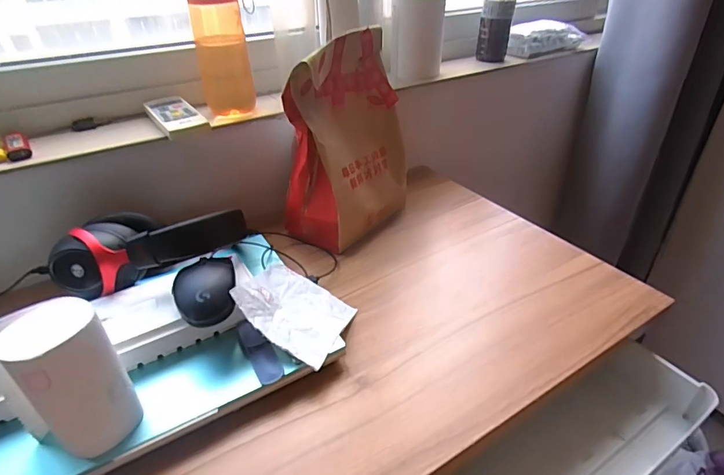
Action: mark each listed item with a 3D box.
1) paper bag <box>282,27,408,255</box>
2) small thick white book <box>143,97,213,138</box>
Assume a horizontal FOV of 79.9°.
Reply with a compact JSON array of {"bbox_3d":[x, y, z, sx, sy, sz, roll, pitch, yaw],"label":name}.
[{"bbox_3d":[-0.019,-0.140,0.623,0.115,0.244,0.198,22,41,30],"label":"paper bag"},{"bbox_3d":[-0.261,-0.169,0.605,0.058,0.020,0.108,-23,40,-28],"label":"small thick white book"}]

